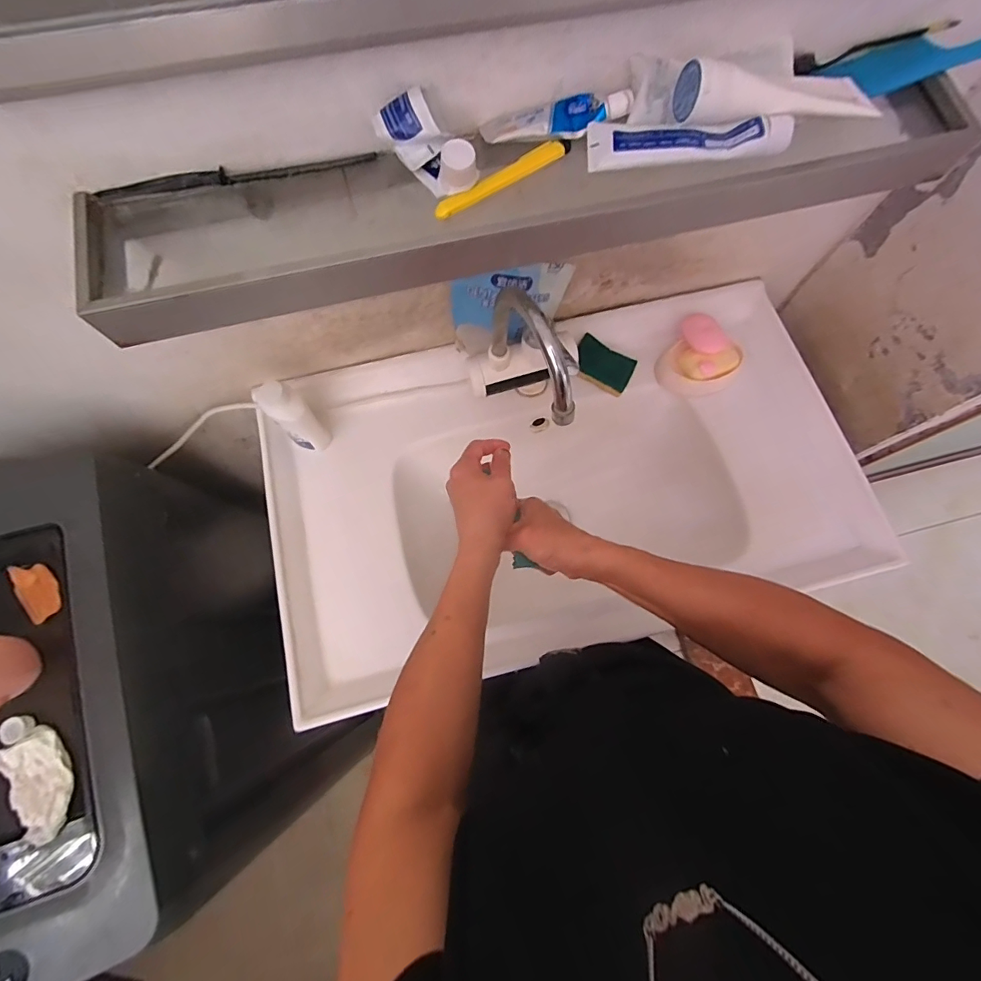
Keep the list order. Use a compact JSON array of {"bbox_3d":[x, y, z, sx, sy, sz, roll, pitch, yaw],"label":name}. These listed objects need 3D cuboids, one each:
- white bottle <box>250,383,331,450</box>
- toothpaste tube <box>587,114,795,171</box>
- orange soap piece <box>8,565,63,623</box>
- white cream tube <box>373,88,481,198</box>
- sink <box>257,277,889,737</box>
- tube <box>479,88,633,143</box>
[{"bbox_3d":[-0.261,-0.096,0.600,0.051,0.112,0.055,-43,77,-11],"label":"white bottle"},{"bbox_3d":[0.164,-0.297,0.377,0.161,0.024,0.046,2,73,1],"label":"toothpaste tube"},{"bbox_3d":[-0.510,0.112,0.508,0.039,0.017,0.069,-25,87,-24],"label":"orange soap piece"},{"bbox_3d":[-0.049,-0.274,0.357,0.079,0.049,0.031,40,77,11],"label":"white cream tube"},{"bbox_3d":[0.099,-0.003,0.707,0.803,0.180,0.459,-14,73,-4],"label":"sink"},{"bbox_3d":[0.057,-0.322,0.389,0.128,0.017,0.029,-12,73,-3],"label":"tube"}]

